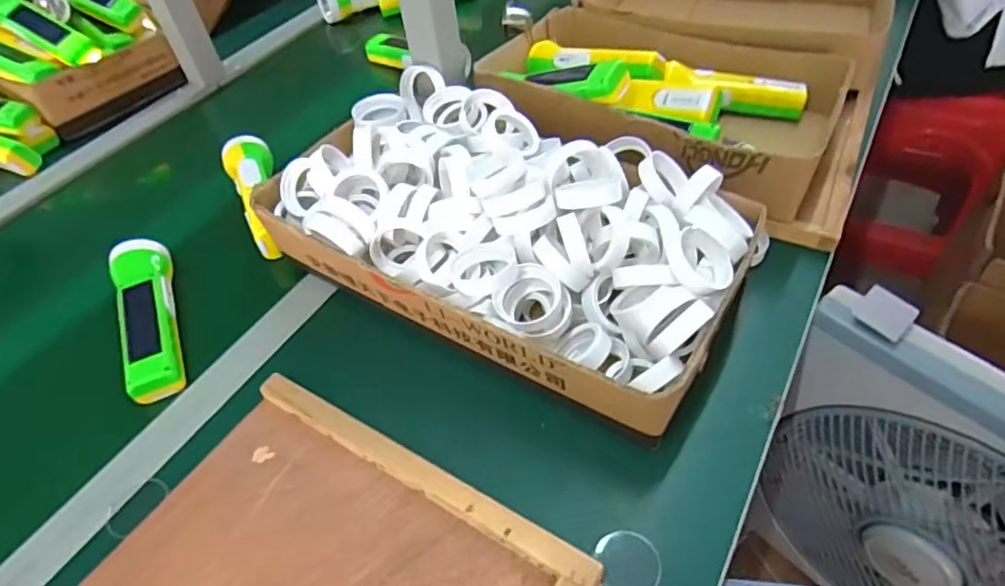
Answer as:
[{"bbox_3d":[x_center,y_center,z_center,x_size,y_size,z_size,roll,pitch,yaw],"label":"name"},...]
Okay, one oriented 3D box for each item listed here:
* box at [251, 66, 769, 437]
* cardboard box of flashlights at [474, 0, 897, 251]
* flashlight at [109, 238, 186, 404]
[{"bbox_3d":[-0.004,-0.058,0.543,0.415,0.118,0.234,22,55,24],"label":"box"},{"bbox_3d":[0.231,-0.281,0.712,0.409,0.120,0.541,16,53,19],"label":"cardboard box of flashlights"},{"bbox_3d":[-0.330,0.017,0.554,0.045,0.039,0.173,-21,50,-11],"label":"flashlight"}]

